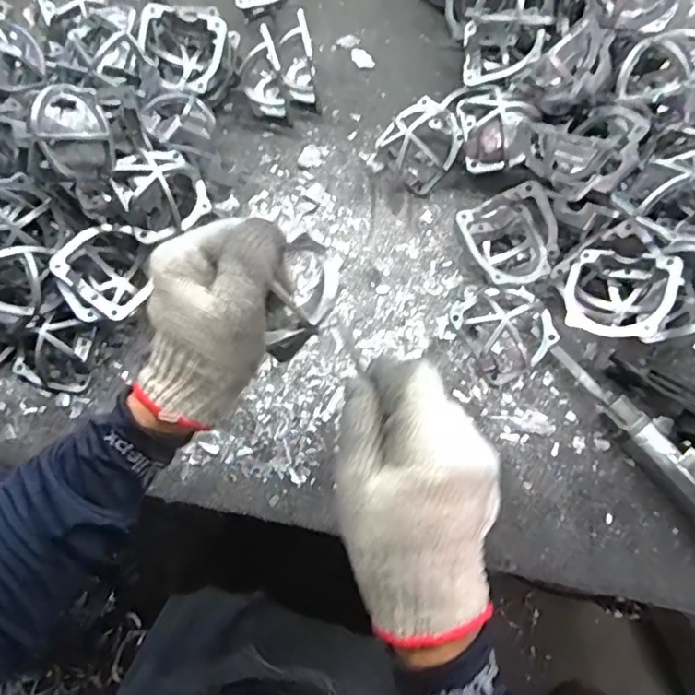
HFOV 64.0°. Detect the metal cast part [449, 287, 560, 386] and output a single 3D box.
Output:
[{"bbox_3d":[0.143,-0.021,0.501,0.076,0.048,0.085,-31,71,-9],"label":"metal cast part"}]

